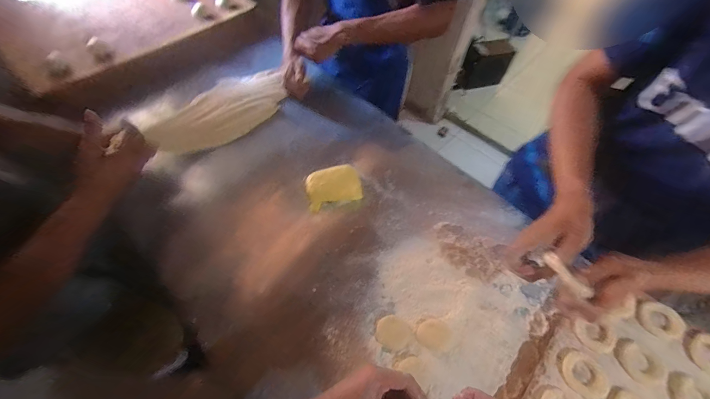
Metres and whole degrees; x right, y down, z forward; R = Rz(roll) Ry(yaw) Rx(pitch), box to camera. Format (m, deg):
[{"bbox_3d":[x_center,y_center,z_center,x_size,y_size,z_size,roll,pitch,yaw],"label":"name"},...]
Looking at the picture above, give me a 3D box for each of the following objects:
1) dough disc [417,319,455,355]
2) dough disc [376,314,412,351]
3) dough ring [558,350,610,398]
[{"bbox_3d":[0.137,0.230,0.528,0.058,0.009,0.049,34,61,16],"label":"dough disc"},{"bbox_3d":[0.065,0.228,0.536,0.056,0.004,0.052,2,57,-3],"label":"dough disc"},{"bbox_3d":[0.355,0.271,0.487,0.064,0.011,0.067,2,57,-3],"label":"dough ring"}]

